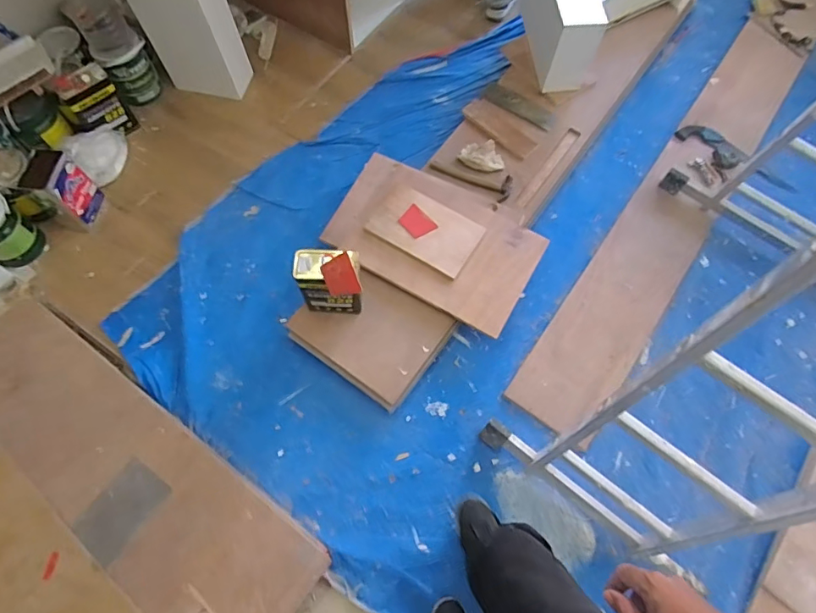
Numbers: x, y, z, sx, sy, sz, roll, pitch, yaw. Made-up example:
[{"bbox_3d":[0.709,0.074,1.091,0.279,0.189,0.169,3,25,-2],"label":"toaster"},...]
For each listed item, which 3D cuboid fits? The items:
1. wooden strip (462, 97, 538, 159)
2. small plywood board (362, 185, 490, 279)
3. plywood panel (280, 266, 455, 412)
[{"bbox_3d":[0.334,-0.644,1.787,0.278,0.025,0.109,42,72,5],"label":"wooden strip"},{"bbox_3d":[0.058,-0.247,1.588,0.327,0.015,0.212,30,71,11],"label":"small plywood board"},{"bbox_3d":[-0.110,0.070,1.520,0.409,0.039,0.330,36,81,4],"label":"plywood panel"}]

